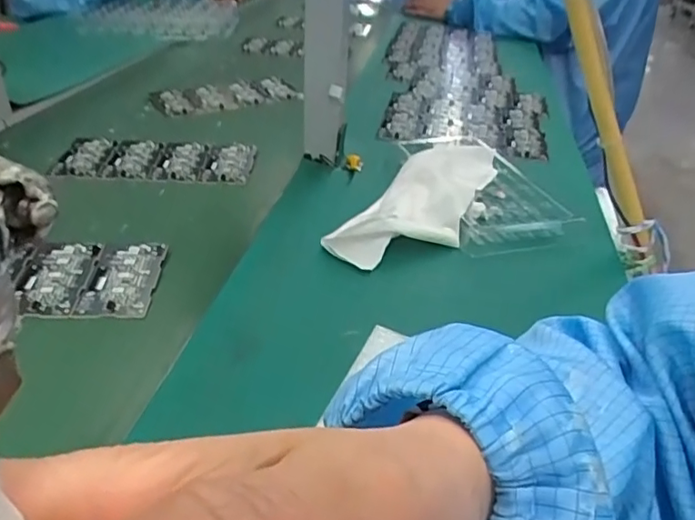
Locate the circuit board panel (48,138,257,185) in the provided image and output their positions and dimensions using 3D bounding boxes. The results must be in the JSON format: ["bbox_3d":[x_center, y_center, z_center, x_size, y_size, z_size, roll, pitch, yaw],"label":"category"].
[{"bbox_3d":[-0.226,-0.124,0.683,0.221,0.010,0.094,3,34,-1],"label":"circuit board panel"}]

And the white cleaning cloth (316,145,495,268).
[{"bbox_3d":[0.087,-0.065,0.587,0.096,0.041,0.279,20,37,23],"label":"white cleaning cloth"}]

